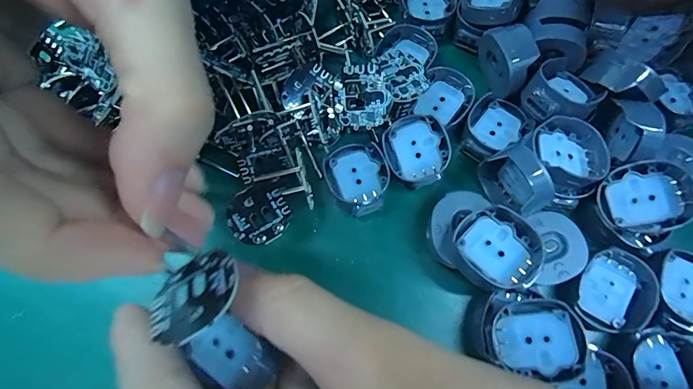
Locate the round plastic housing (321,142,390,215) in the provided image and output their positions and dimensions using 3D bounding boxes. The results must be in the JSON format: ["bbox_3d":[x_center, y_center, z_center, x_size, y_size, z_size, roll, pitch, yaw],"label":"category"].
[{"bbox_3d":[0.005,-0.007,0.154,0.025,0.004,0.029,-24,73,-6],"label":"round plastic housing"}]

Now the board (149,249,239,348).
[{"bbox_3d":[-0.037,0.025,0.092,0.025,0.004,0.021,-31,44,3],"label":"board"}]

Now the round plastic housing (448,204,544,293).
[{"bbox_3d":[0.051,0.019,0.131,0.027,0.010,0.027,35,76,12],"label":"round plastic housing"}]

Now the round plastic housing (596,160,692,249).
[{"bbox_3d":[0.106,0.002,0.135,0.026,0.014,0.026,-1,72,2],"label":"round plastic housing"}]

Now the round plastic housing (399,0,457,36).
[{"bbox_3d":[0.037,-0.091,0.180,0.026,0.008,0.025,26,75,10],"label":"round plastic housing"}]

